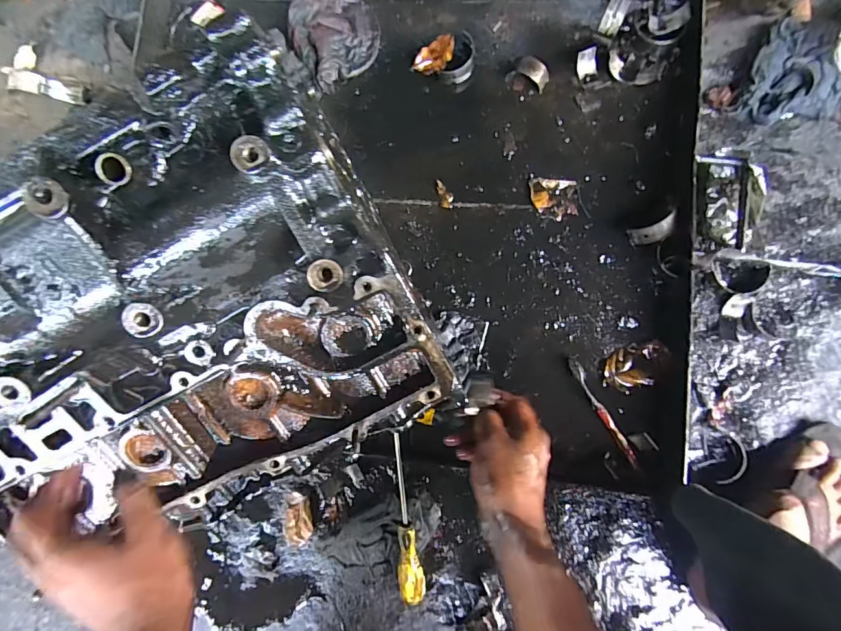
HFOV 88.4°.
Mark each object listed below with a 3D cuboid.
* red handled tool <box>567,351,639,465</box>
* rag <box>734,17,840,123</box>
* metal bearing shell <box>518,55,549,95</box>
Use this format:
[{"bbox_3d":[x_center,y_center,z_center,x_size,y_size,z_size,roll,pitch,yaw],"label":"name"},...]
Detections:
[{"bbox_3d":[0.236,0.122,0.559,0.015,0.011,0.154,-29,83,3],"label":"red handled tool"},{"bbox_3d":[0.517,-0.327,0.578,0.122,0.024,0.151,22,88,7],"label":"rag"},{"bbox_3d":[0.163,-0.348,0.615,0.050,0.019,0.033,41,90,8],"label":"metal bearing shell"}]

